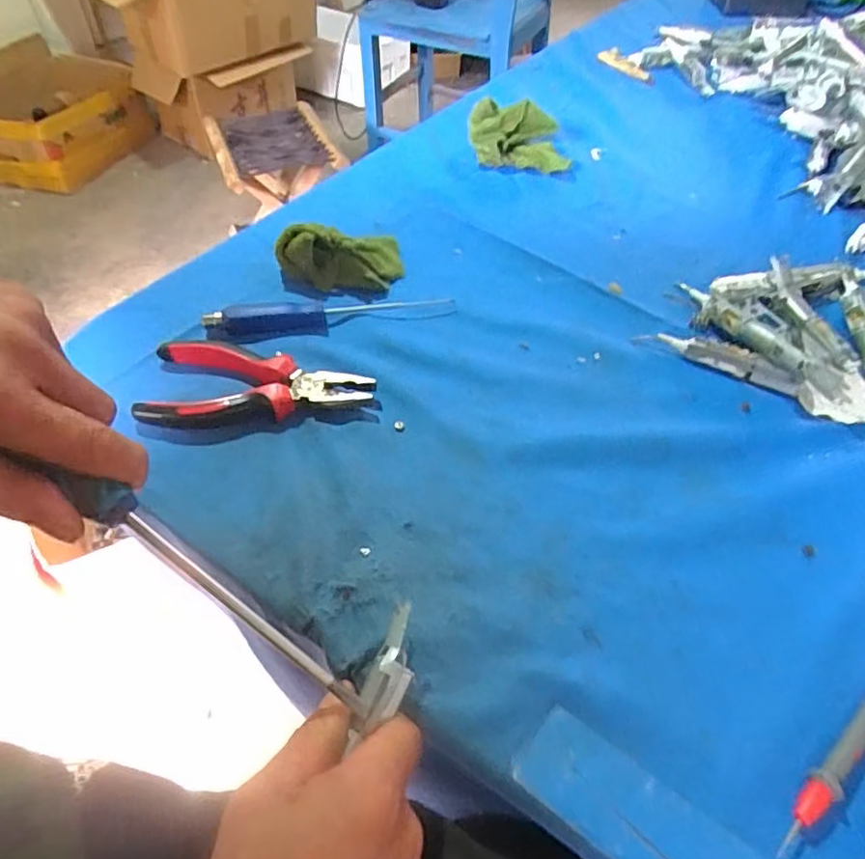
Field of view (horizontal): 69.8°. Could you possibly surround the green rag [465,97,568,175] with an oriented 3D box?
[{"bbox_3d":[0.092,-0.313,0.663,0.107,0.048,0.064,2,50,1],"label":"green rag"}]

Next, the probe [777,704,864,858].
[{"bbox_3d":[0.205,0.145,0.297,0.141,0.011,0.013,-30,56,-24],"label":"probe"}]

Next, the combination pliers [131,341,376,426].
[{"bbox_3d":[-0.122,-0.034,0.437,0.153,0.020,0.069,-1,50,-1],"label":"combination pliers"}]

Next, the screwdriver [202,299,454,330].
[{"bbox_3d":[-0.081,-0.093,0.488,0.191,0.017,0.024,-7,50,-6],"label":"screwdriver"}]

